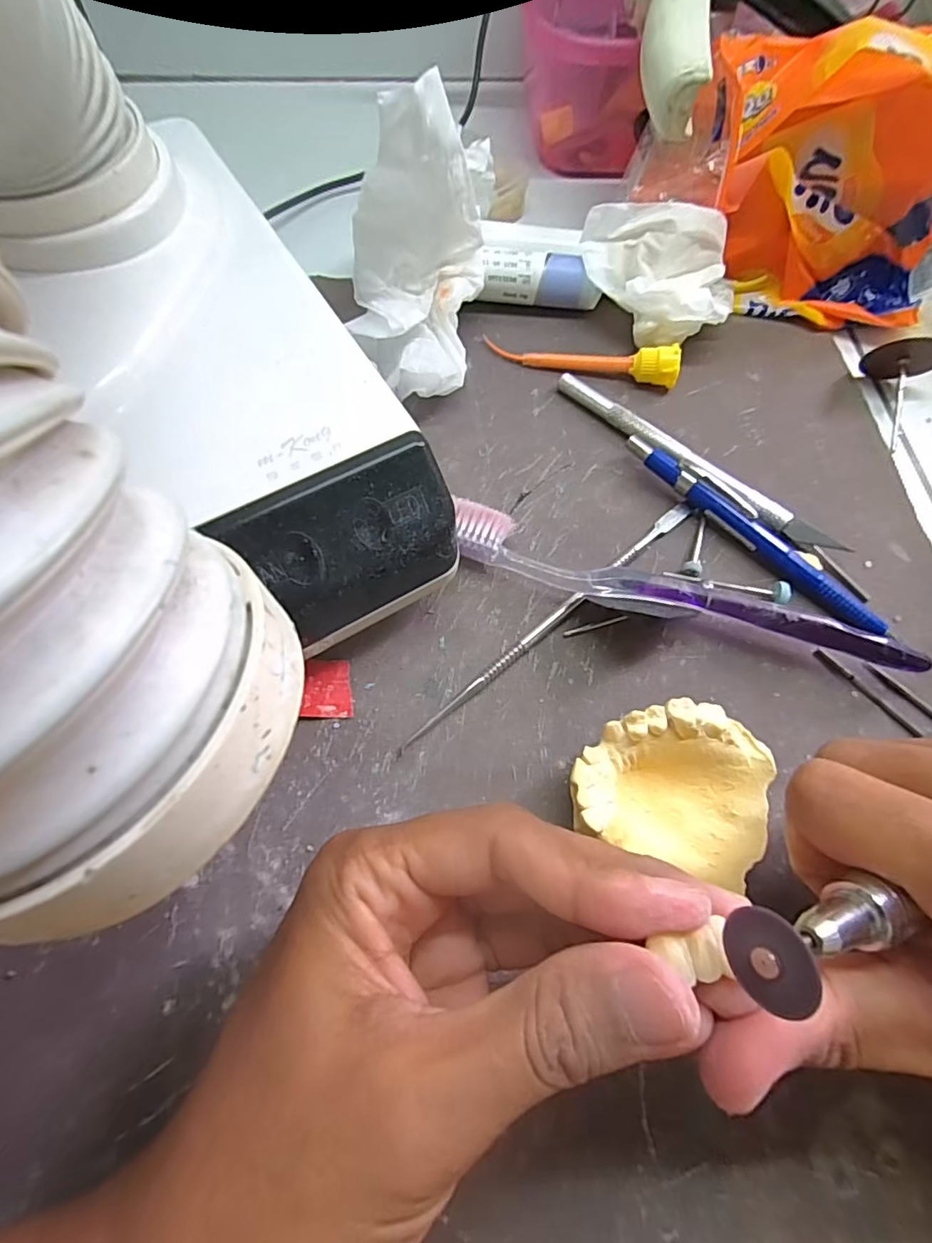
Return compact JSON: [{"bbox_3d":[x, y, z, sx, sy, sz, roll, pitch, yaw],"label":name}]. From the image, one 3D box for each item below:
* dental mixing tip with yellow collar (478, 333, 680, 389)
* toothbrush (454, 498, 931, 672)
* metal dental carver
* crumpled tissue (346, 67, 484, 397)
[{"bbox_3d":[0.054,-0.124,0.255,0.086,0.016,0.013,14,68,3],"label":"dental mixing tip with yellow collar"},{"bbox_3d":[0.076,-0.009,0.205,0.169,0.021,0.019,19,69,5],"label":"toothbrush"},{"bbox_3d":[0.035,-0.003,0.210,0.152,0.004,0.006,-38,75,-16],"label":"metal dental carver"},{"bbox_3d":[-0.020,-0.139,0.214,0.049,0.097,0.065,5,68,-1],"label":"crumpled tissue"}]

